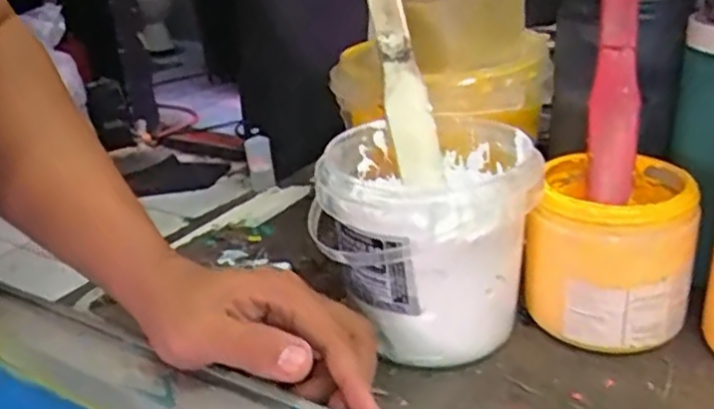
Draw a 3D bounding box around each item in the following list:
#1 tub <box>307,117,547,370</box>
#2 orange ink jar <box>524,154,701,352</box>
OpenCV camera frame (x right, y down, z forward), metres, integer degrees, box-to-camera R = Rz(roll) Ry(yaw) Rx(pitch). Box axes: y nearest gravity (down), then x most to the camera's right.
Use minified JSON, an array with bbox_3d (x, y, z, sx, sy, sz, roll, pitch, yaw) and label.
[{"bbox_3d":[0.049,0.024,0.411,0.107,0.120,0.116,-4,25,2],"label":"tub"},{"bbox_3d":[0.149,0.030,0.406,0.089,0.097,0.084,-4,25,2],"label":"orange ink jar"}]

